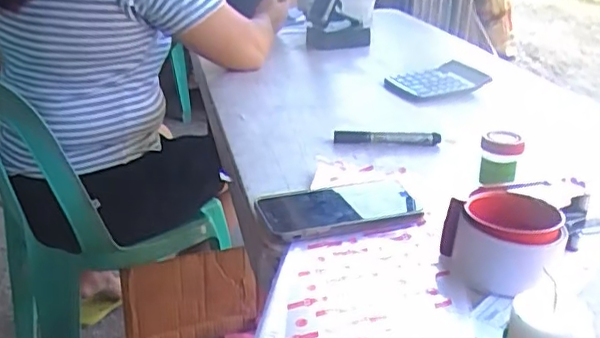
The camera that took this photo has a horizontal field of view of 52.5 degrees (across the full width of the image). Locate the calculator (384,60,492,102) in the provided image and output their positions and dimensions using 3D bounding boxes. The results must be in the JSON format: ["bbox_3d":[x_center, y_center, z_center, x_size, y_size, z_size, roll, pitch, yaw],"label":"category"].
[{"bbox_3d":[0.244,-0.155,1.072,0.200,0.029,0.107,-12,27,-31],"label":"calculator"}]

